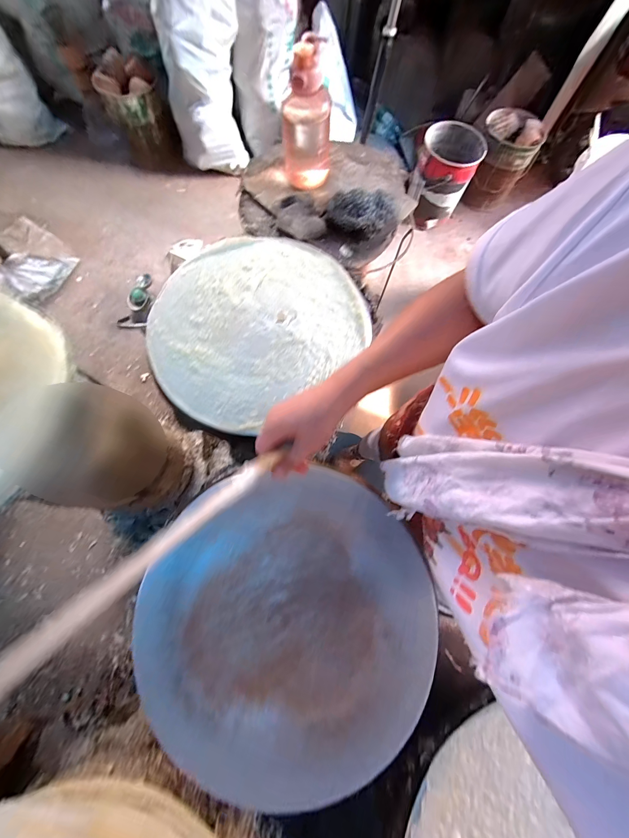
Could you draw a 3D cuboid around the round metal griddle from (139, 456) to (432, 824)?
[{"bbox_3d":[-0.037,0.239,0.375,0.336,0.038,0.355,0,73,-1],"label":"round metal griddle"}]

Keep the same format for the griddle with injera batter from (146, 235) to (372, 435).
[{"bbox_3d":[-0.106,-0.174,0.526,0.355,0.021,0.319,-38,77,-12],"label":"griddle with injera batter"}]

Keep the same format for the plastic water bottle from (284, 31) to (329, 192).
[{"bbox_3d":[-0.018,-0.649,0.681,0.103,0.232,0.111,-1,73,-2],"label":"plastic water bottle"}]

